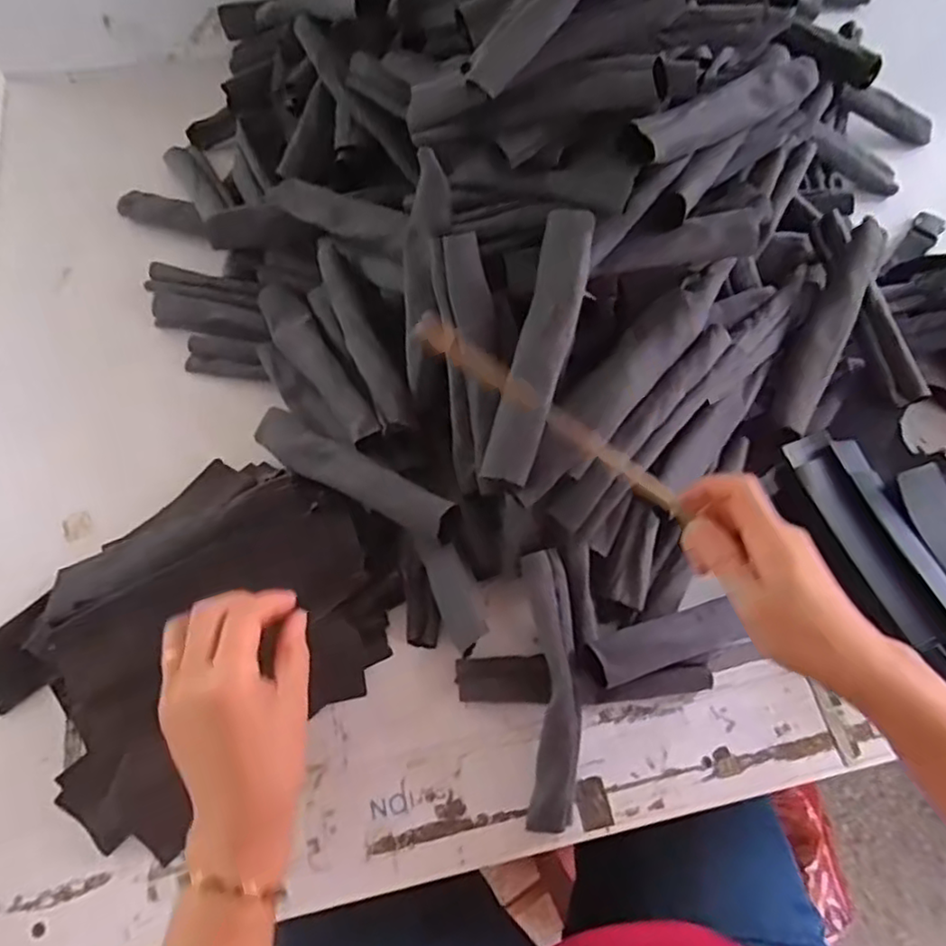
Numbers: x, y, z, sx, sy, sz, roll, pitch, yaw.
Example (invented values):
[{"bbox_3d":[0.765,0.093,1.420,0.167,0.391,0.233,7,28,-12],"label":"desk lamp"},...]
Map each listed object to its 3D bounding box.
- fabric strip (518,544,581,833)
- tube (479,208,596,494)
[{"bbox_3d":[0.054,0.146,0.465,0.034,0.018,0.182,0,78,-3],"label":"fabric strip"},{"bbox_3d":[0.045,-0.082,0.456,0.035,0.015,0.192,17,93,6],"label":"tube"}]

